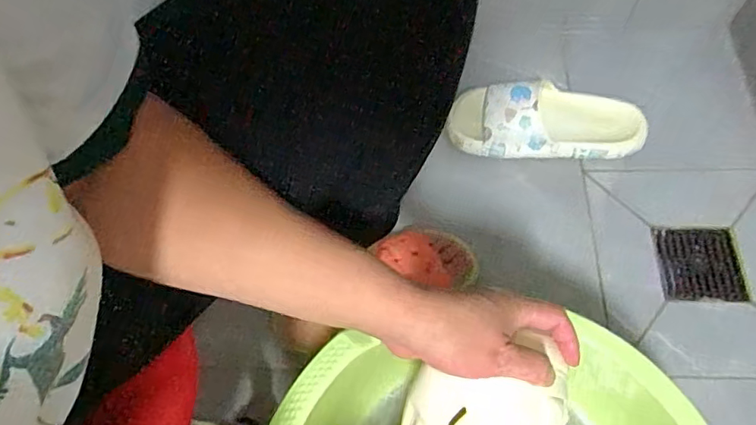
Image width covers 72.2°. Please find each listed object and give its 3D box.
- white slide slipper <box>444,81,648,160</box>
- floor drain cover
[{"bbox_3d":[0.230,-0.129,0.711,0.261,0.081,0.101,1,66,3],"label":"white slide slipper"},{"bbox_3d":[0.410,0.066,0.661,0.101,0.005,0.098,2,66,4],"label":"floor drain cover"}]

